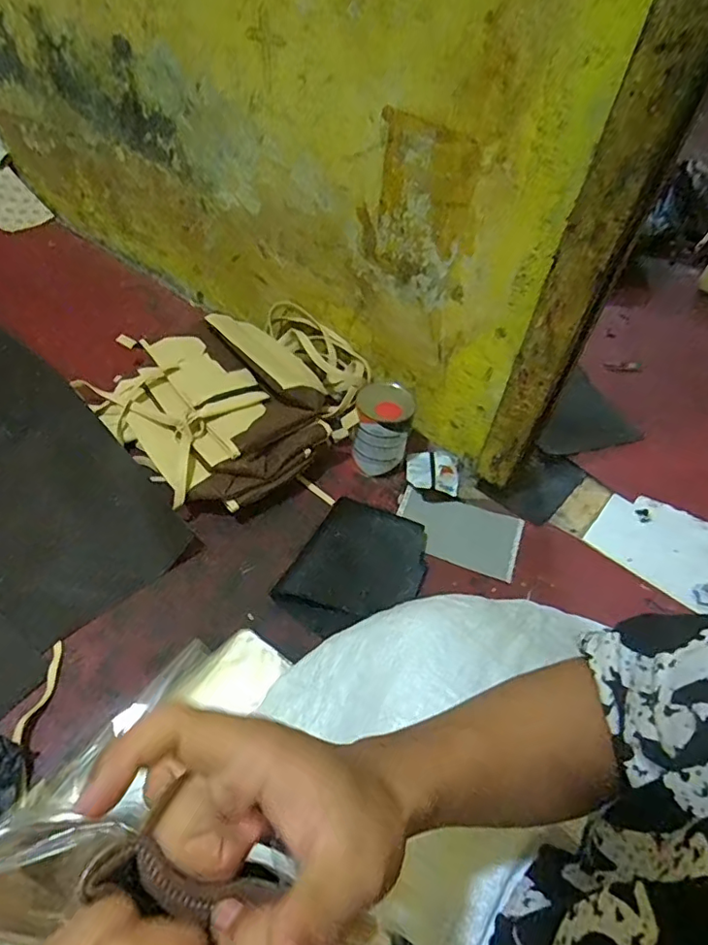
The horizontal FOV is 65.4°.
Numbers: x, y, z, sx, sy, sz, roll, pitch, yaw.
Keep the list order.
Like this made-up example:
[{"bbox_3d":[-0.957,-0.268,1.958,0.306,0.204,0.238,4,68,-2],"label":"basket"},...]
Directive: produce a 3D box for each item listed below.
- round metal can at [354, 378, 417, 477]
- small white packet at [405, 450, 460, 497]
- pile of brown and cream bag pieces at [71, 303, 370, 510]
[{"bbox_3d":[0.047,-0.071,0.941,0.093,0.133,0.093,3,48,-4],"label":"round metal can"},{"bbox_3d":[0.136,-0.001,0.951,0.091,0.036,0.082,6,48,-2],"label":"small white packet"},{"bbox_3d":[-0.206,-0.147,0.964,0.400,0.124,0.392,-31,59,-29],"label":"pile of brown and cream bag pieces"}]

